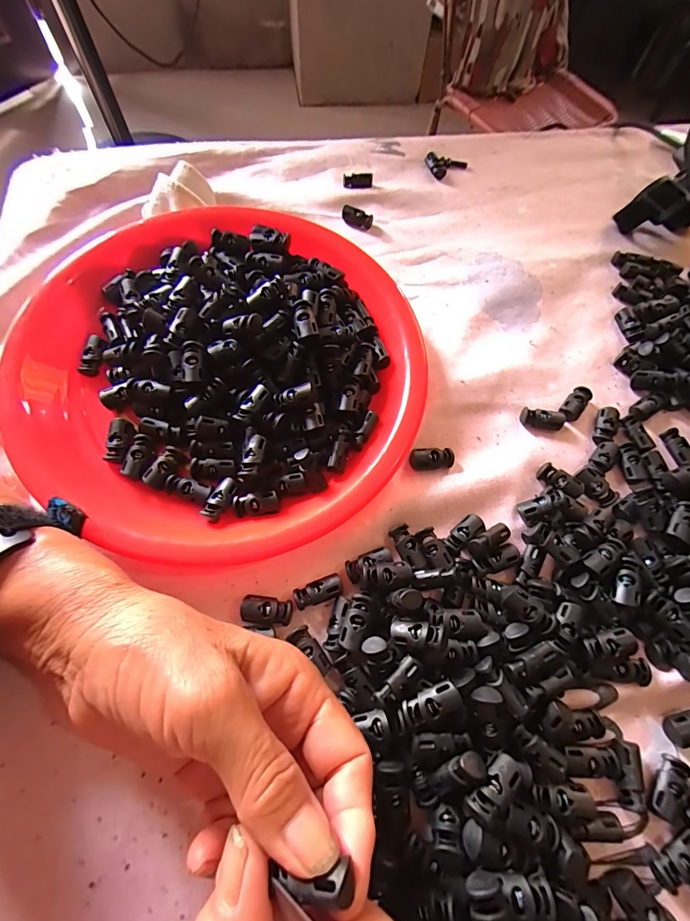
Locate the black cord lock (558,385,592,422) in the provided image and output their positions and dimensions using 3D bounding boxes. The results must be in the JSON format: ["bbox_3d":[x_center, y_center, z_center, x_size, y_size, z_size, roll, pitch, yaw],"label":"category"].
[{"bbox_3d":[0.164,-0.040,0.278,0.015,0.008,0.029,42,70,15],"label":"black cord lock"}]

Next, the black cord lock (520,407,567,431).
[{"bbox_3d":[0.137,-0.029,0.272,0.028,0.007,0.013,9,66,1],"label":"black cord lock"}]

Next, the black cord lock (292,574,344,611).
[{"bbox_3d":[-0.015,0.073,0.219,0.027,0.006,0.012,-16,68,-10],"label":"black cord lock"}]

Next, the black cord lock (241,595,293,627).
[{"bbox_3d":[-0.043,0.082,0.215,0.027,0.009,0.014,7,66,0],"label":"black cord lock"}]

